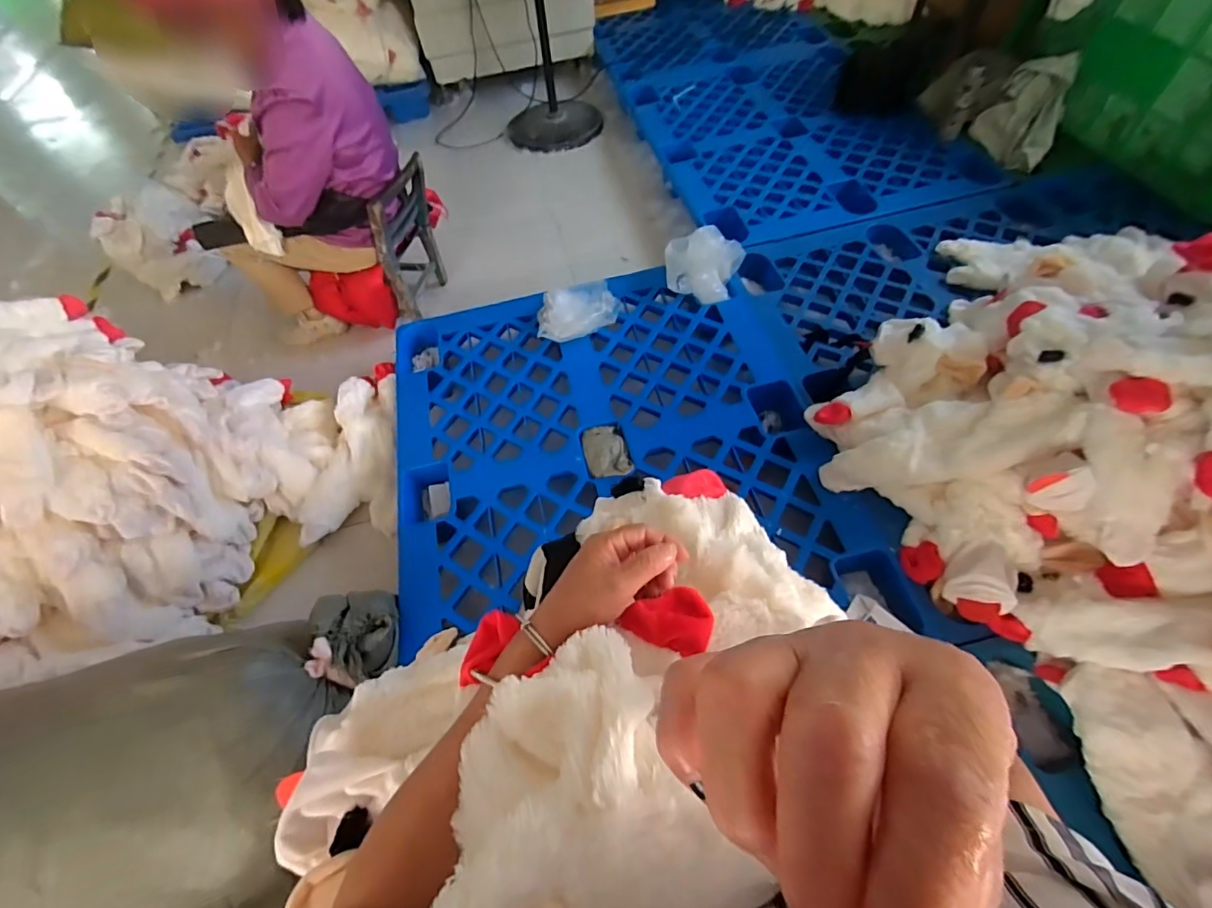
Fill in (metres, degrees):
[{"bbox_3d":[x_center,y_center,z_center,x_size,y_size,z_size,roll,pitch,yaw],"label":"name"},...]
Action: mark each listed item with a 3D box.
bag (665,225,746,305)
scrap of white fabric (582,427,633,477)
[{"bbox_3d":[0.283,-0.549,1.491,0.220,0.162,0.190,5,57,10],"label":"bag"},{"bbox_3d":[-0.002,-0.007,1.224,0.096,0.011,0.152,-17,57,-4],"label":"scrap of white fabric"}]

